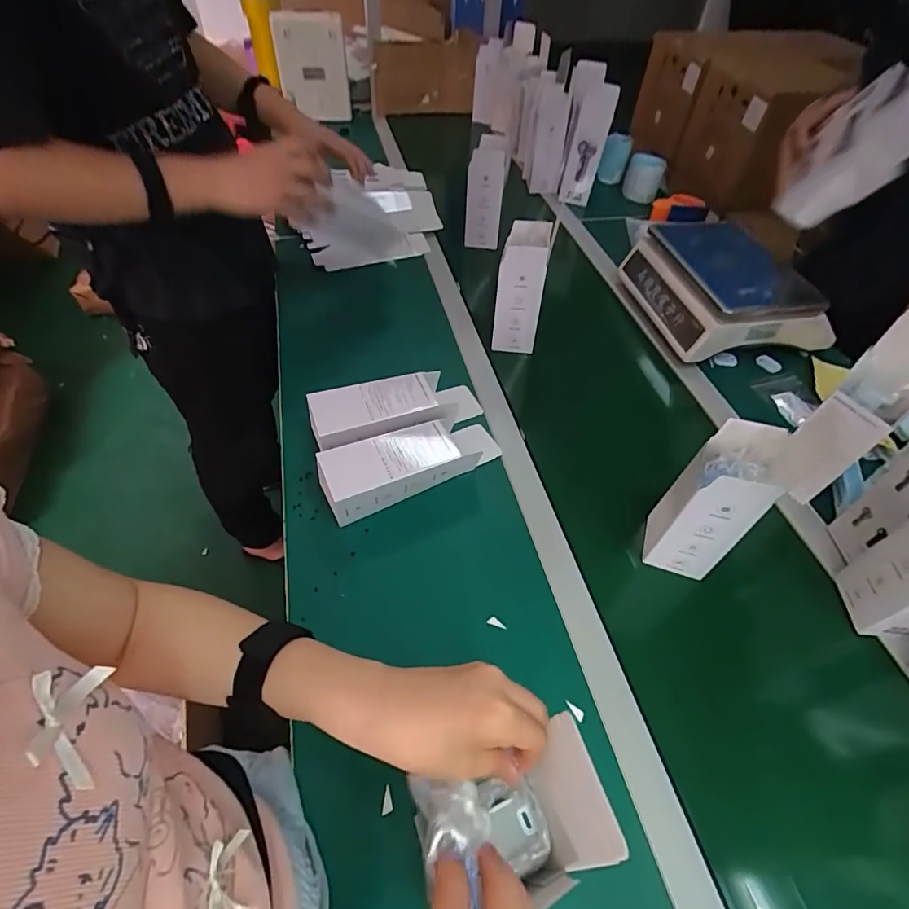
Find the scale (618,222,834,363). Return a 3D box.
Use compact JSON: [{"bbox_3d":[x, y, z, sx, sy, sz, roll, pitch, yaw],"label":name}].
[{"bbox_3d":[0.480,-0.305,0.878,0.264,0.098,0.276,-8,52,-8],"label":"scale"}]

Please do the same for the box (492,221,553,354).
[{"bbox_3d":[0.105,-0.260,0.791,0.067,0.187,0.080,8,51,5],"label":"box"}]

